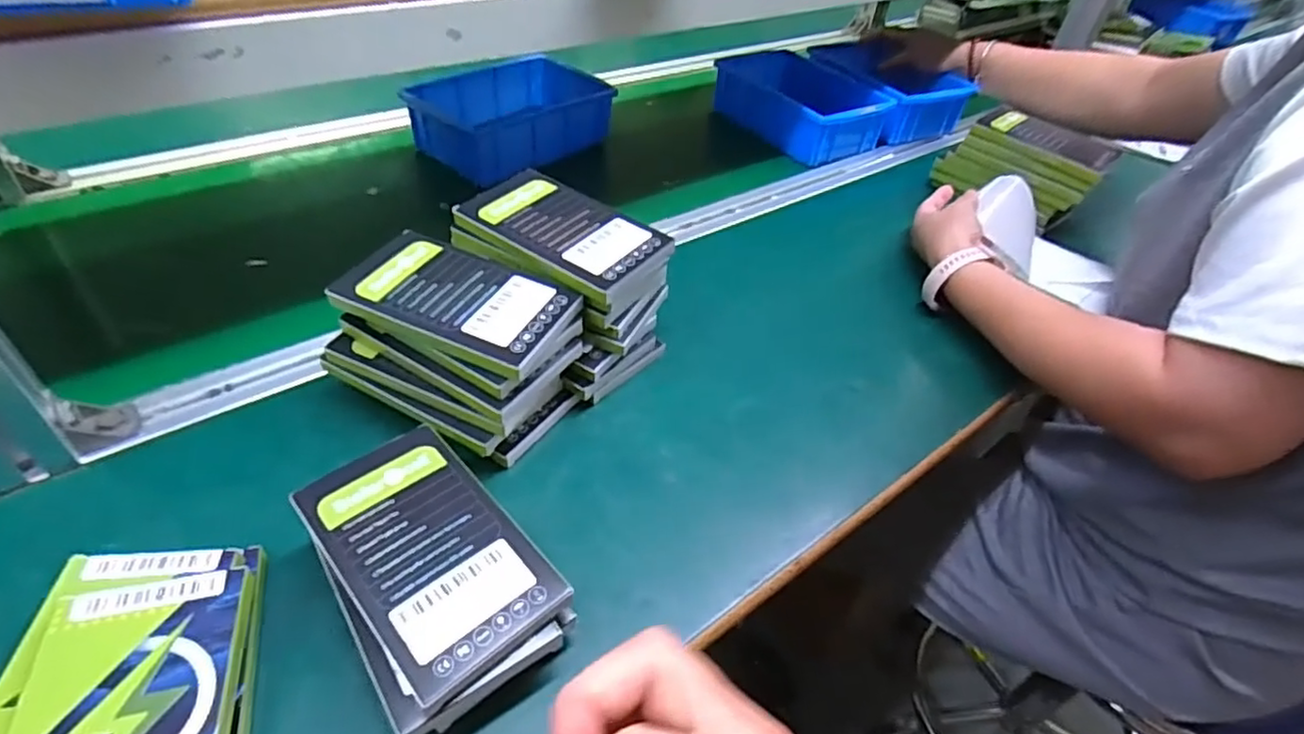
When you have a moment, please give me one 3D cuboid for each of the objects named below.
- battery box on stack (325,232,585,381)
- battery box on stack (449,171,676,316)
[{"bbox_3d":[-0.119,-0.041,0.404,0.132,0.015,0.076,21,46,13],"label":"battery box on stack"},{"bbox_3d":[-0.062,-0.092,0.447,0.137,0.016,0.084,28,47,21],"label":"battery box on stack"}]

